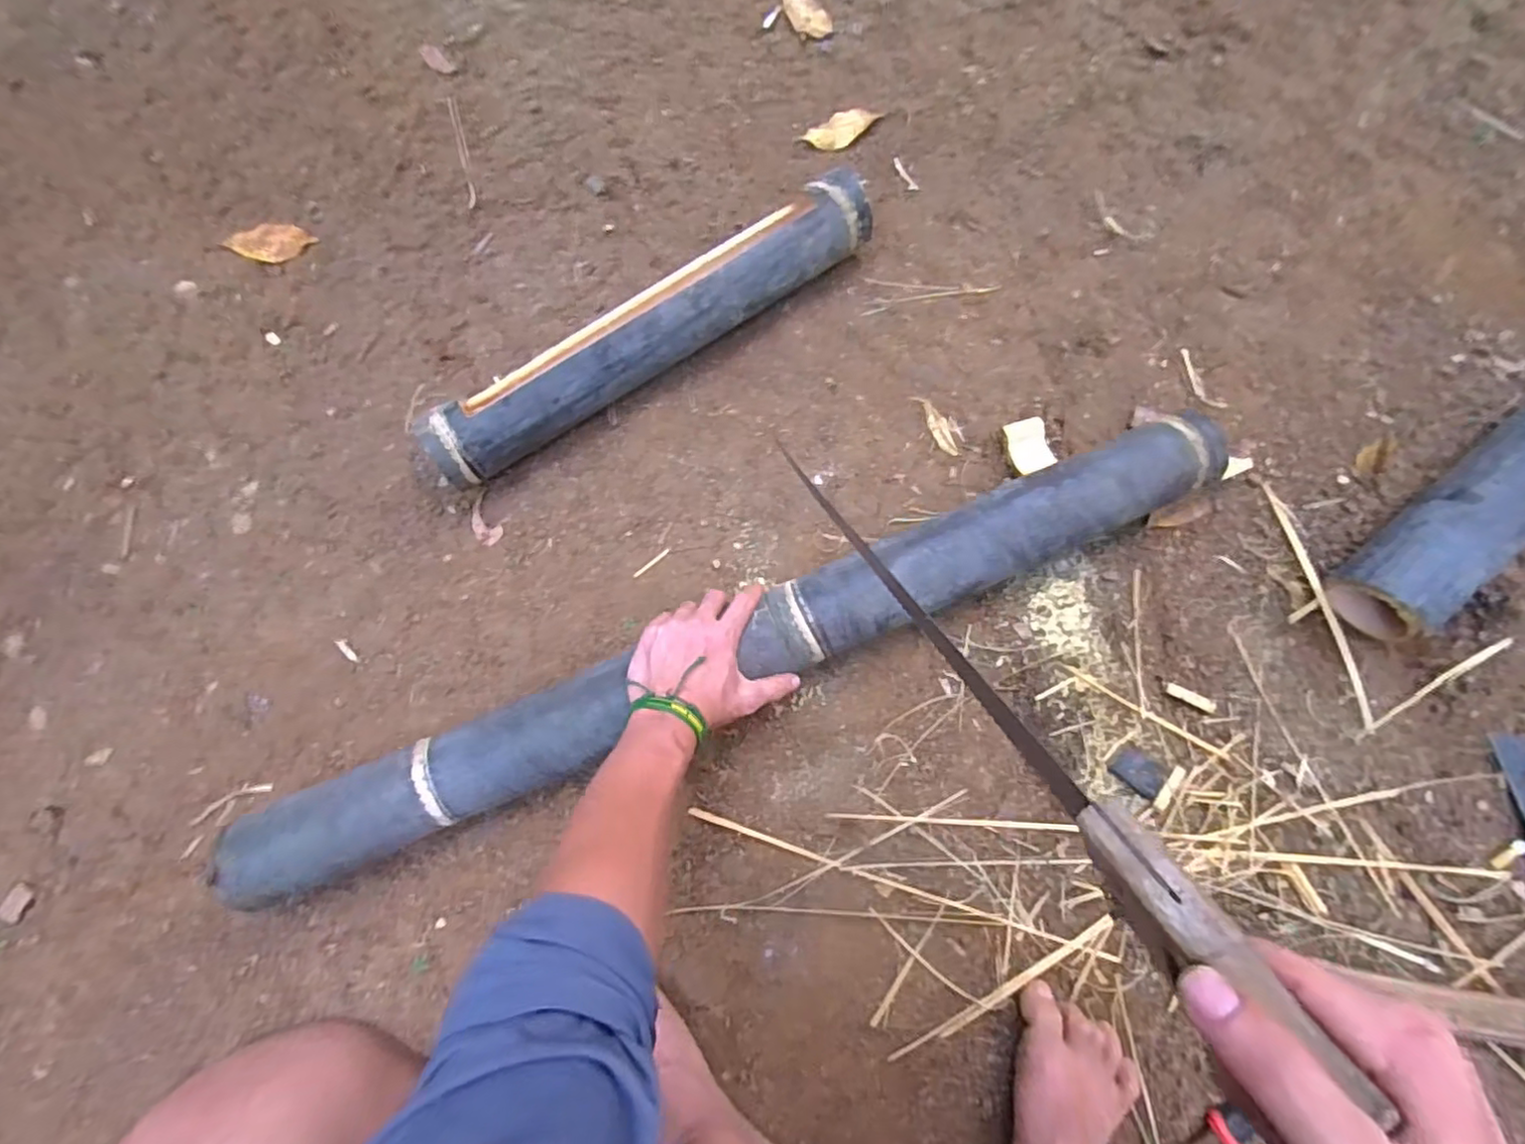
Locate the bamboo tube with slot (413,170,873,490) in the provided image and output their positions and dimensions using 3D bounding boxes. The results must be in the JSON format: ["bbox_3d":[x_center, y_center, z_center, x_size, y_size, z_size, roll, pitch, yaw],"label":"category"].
[{"bbox_3d":[-0.112,-0.251,0.671,0.497,0.090,0.094,-34,79,-6],"label":"bamboo tube with slot"}]

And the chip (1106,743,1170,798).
[{"bbox_3d":[0.349,0.181,0.604,0.035,0.008,0.044,-45,60,-10],"label":"chip"}]

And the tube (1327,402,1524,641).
[{"bbox_3d":[0.657,-0.065,0.595,0.309,0.084,0.076,-38,79,-7],"label":"tube"}]

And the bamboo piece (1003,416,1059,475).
[{"bbox_3d":[0.271,-0.126,0.668,0.042,0.020,0.056,-14,77,-2],"label":"bamboo piece"}]

